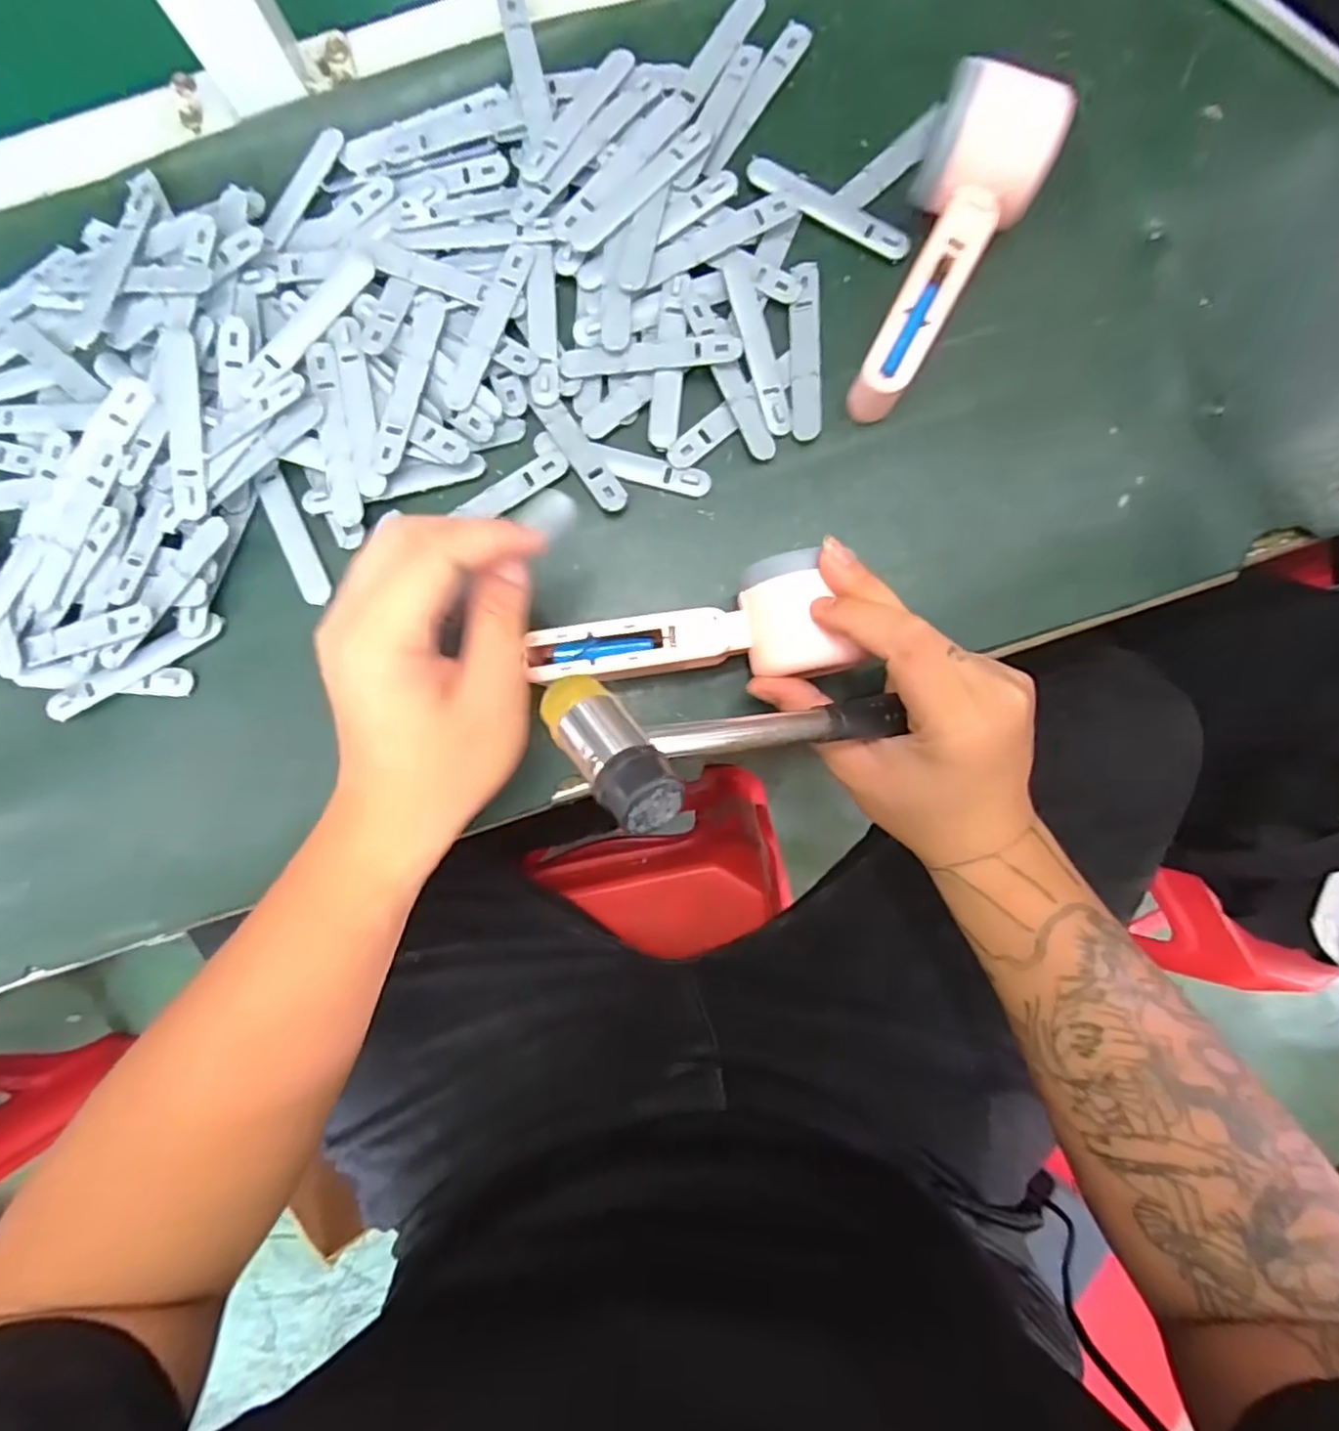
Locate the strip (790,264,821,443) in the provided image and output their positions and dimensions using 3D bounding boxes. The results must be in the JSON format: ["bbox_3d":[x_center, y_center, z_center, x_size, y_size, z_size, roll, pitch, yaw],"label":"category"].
[{"bbox_3d":[0.073,-0.194,0.358,0.015,0.004,0.093,0,88,0],"label":"strip"}]

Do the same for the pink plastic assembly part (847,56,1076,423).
[{"bbox_3d":[0.135,-0.228,0.334,0.058,0.058,0.151,25,88,1],"label":"pink plastic assembly part"}]

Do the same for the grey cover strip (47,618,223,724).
[{"bbox_3d":[-0.279,-0.025,0.353,0.096,0.009,0.014,-30,88,-1],"label":"grey cover strip"}]

